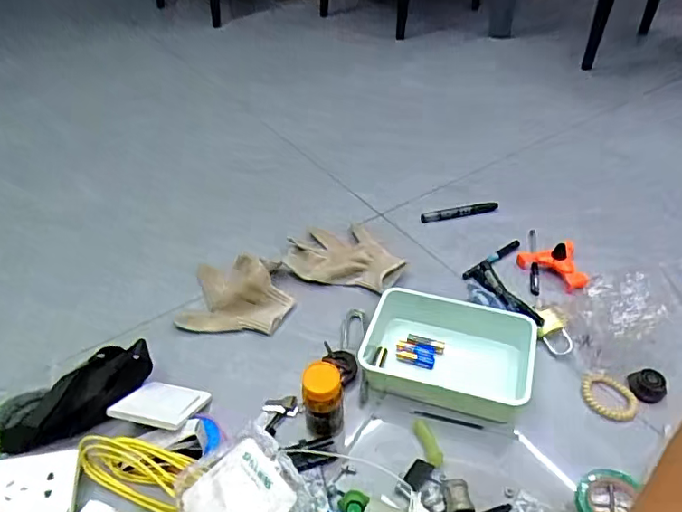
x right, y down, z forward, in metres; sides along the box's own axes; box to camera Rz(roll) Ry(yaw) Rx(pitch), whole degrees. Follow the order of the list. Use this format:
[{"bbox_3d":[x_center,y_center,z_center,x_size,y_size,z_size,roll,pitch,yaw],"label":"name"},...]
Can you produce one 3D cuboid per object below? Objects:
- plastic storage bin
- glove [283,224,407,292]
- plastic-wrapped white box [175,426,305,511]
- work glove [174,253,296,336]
[{"bbox_3d":[0.133,0.112,0.643,0.200,0.054,0.137,8,43,12],"label":"plastic storage bin"},{"bbox_3d":[0.007,0.003,0.810,0.183,0.032,0.115,9,44,14],"label":"glove"},{"bbox_3d":[-0.099,0.225,0.501,0.104,0.027,0.107,-29,49,-26],"label":"plastic-wrapped white box"},{"bbox_3d":[-0.148,0.044,0.745,0.159,0.048,0.136,5,43,10],"label":"work glove"}]

